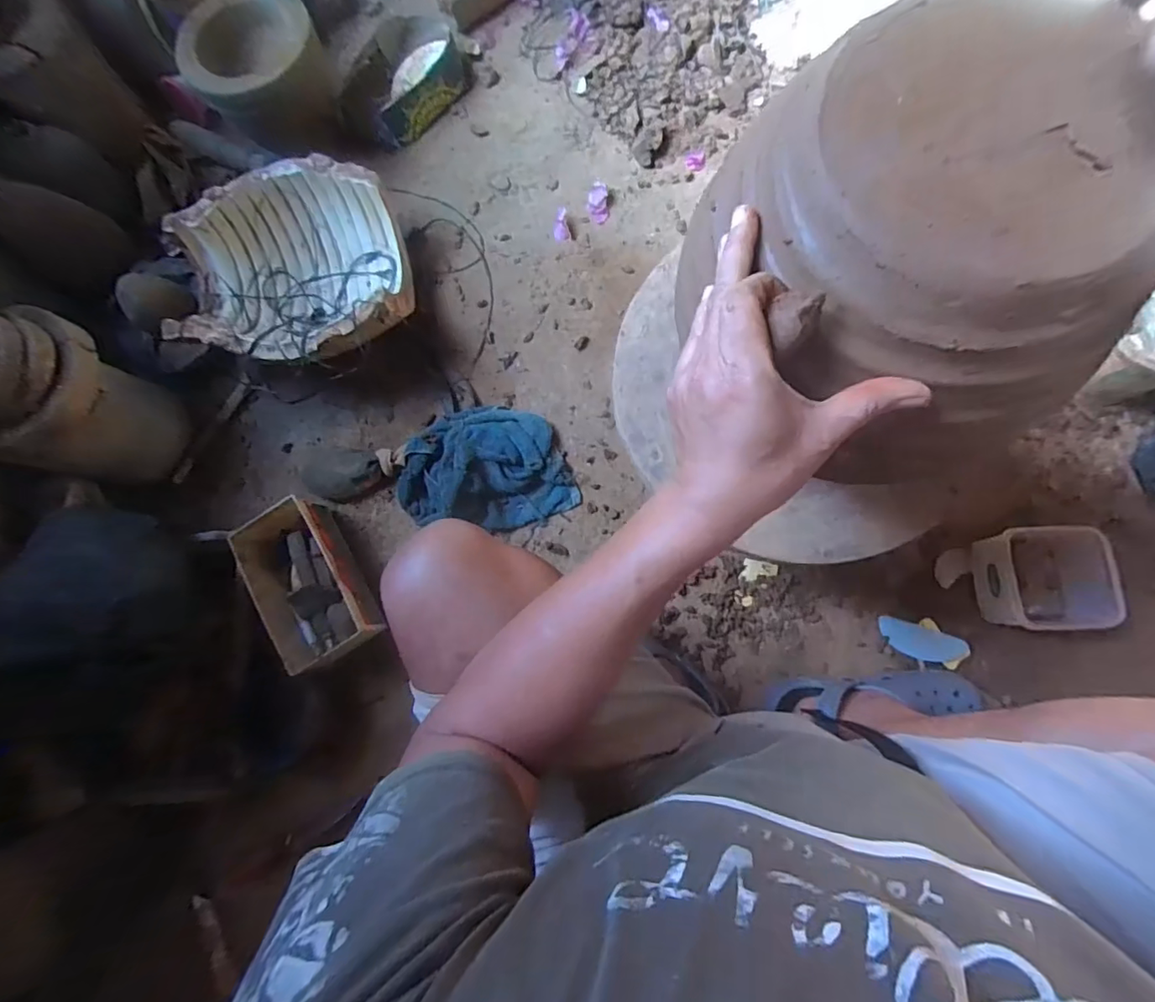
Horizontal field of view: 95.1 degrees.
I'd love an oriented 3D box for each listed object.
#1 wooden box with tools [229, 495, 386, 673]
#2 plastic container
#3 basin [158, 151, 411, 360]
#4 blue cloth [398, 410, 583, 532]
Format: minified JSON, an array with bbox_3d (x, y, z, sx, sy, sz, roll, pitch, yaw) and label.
[{"bbox_3d":[-0.415,0.125,0.818,0.131,0.088,0.247,-33,80,1],"label":"wooden box with tools"},{"bbox_3d":[0.642,0.110,0.735,0.138,0.081,0.140,-6,82,5],"label":"plastic container"},{"bbox_3d":[-0.450,-0.361,0.876,0.326,0.181,0.322,-1,79,5],"label":"basin"},{"bbox_3d":[-0.150,-0.054,0.842,0.276,0.077,0.200,-9,81,5],"label":"blue cloth"}]

